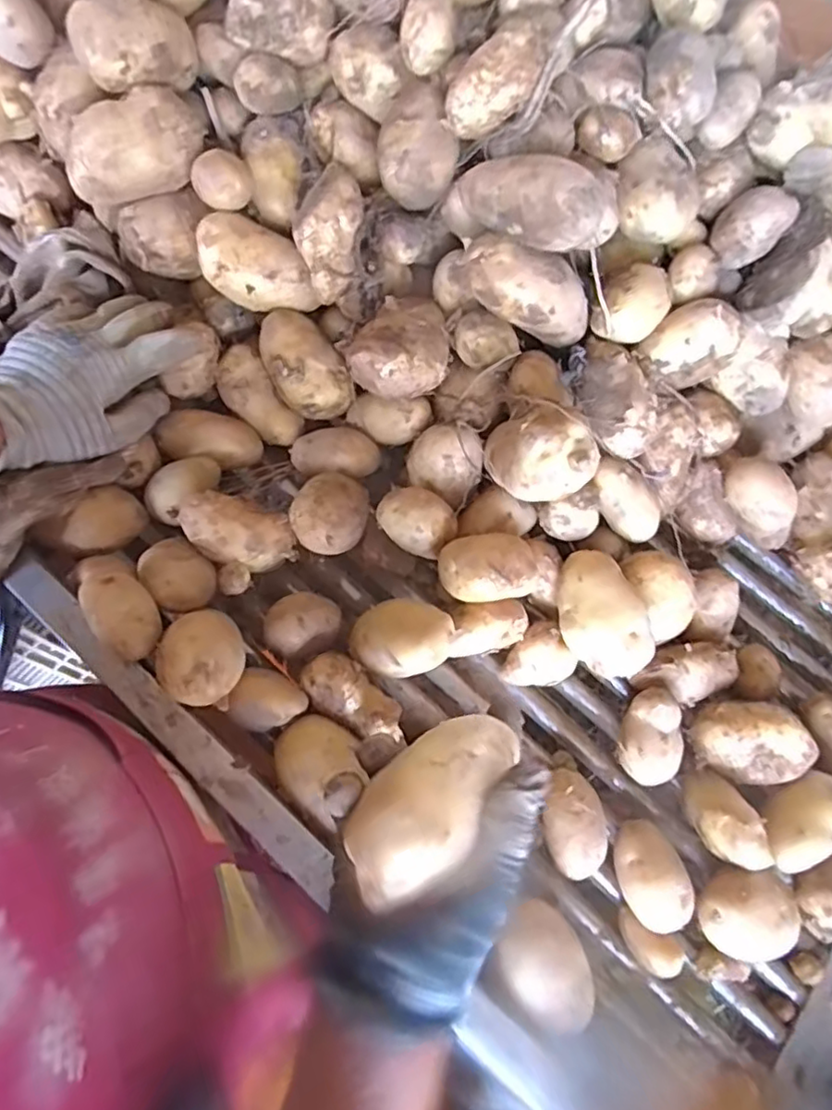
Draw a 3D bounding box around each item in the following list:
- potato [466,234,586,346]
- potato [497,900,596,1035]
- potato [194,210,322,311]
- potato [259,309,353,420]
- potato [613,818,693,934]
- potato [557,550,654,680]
[{"bbox_3d":[0.085,-0.190,0.458,0.106,0.043,0.041,23,66,-24],"label":"potato"},{"bbox_3d":[0.081,0.266,0.407,0.048,0.059,0.074,-25,71,-12],"label":"potato"},{"bbox_3d":[-0.123,-0.227,0.495,0.088,0.048,0.047,14,68,3],"label":"potato"},{"bbox_3d":[-0.093,-0.155,0.508,0.056,0.048,0.083,-27,71,-13],"label":"potato"},{"bbox_3d":[0.157,0.221,0.434,0.042,0.052,0.064,-13,69,-8],"label":"potato"},{"bbox_3d":[0.135,0.046,0.465,0.052,0.042,0.091,-25,71,-12],"label":"potato"}]

